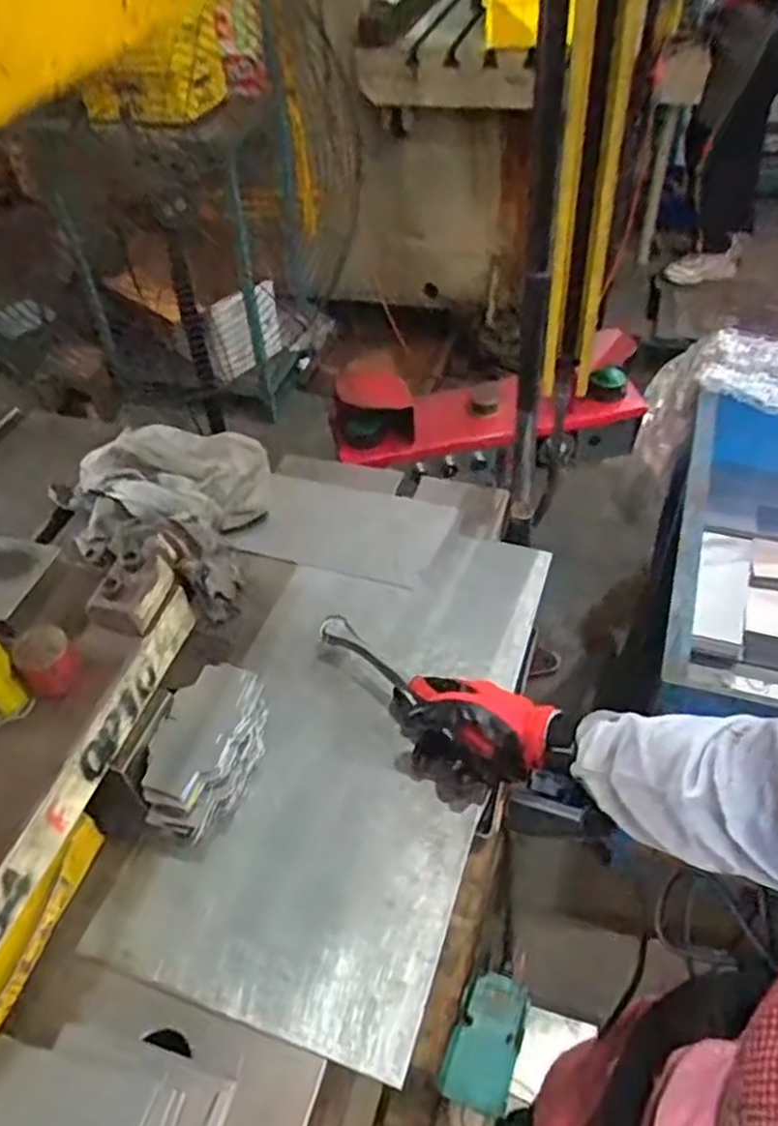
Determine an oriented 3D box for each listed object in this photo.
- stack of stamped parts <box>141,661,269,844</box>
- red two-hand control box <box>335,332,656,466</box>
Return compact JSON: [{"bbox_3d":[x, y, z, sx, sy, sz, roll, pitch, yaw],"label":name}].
[{"bbox_3d":[-0.149,0.161,0.632,0.071,0.079,0.131,12,49,15],"label":"stack of stamped parts"},{"bbox_3d":[0.178,-0.280,1.308,0.552,0.130,0.103,-8,47,-3],"label":"red two-hand control box"}]

